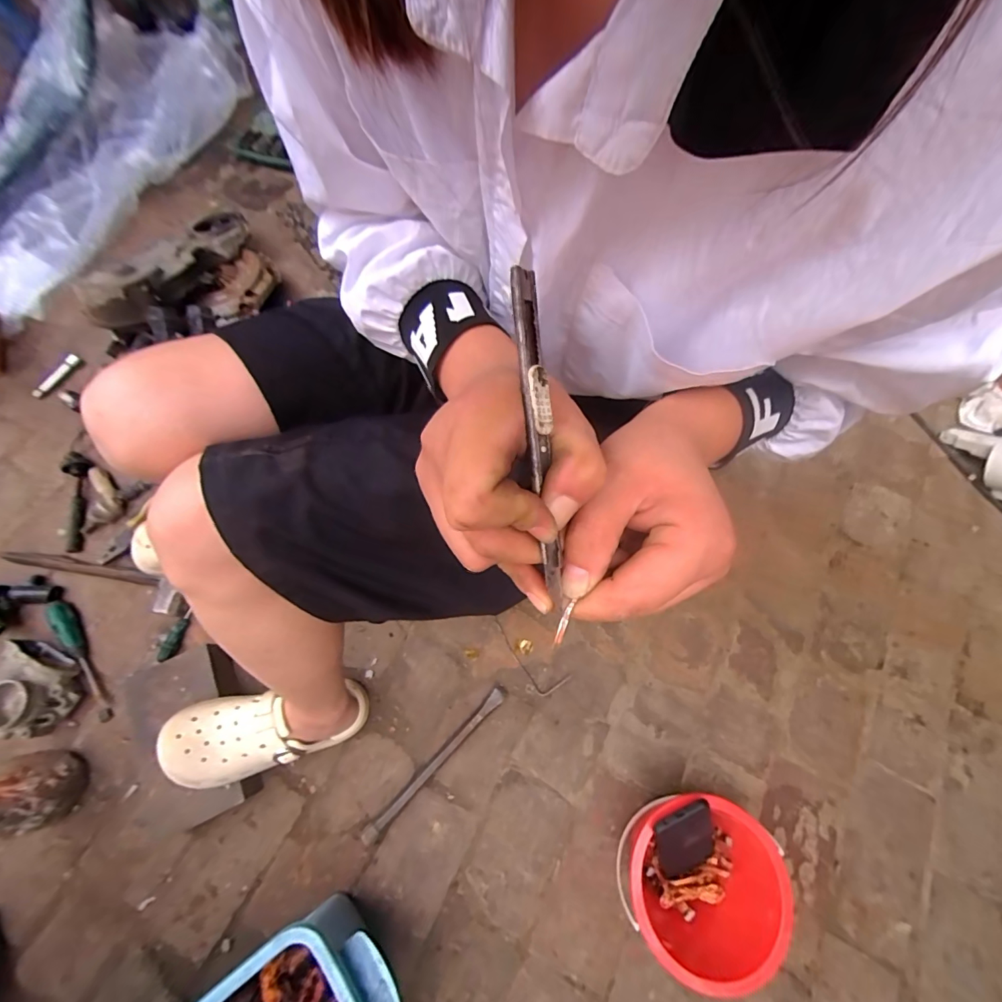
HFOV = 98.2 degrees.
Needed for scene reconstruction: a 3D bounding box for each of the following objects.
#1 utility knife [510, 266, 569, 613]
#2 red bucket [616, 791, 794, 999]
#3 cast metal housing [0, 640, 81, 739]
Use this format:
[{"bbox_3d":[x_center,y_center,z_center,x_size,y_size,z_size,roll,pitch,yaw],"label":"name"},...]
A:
[{"bbox_3d":[0.016,-0.026,0.184,0.011,0.006,0.141,-6,91,1],"label":"utility knife"},{"bbox_3d":[0.248,0.473,0.558,0.174,0.154,0.176,1,69,-2],"label":"red bucket"},{"bbox_3d":[-0.676,0.267,0.633,0.078,0.087,0.136,-14,70,-7],"label":"cast metal housing"}]

